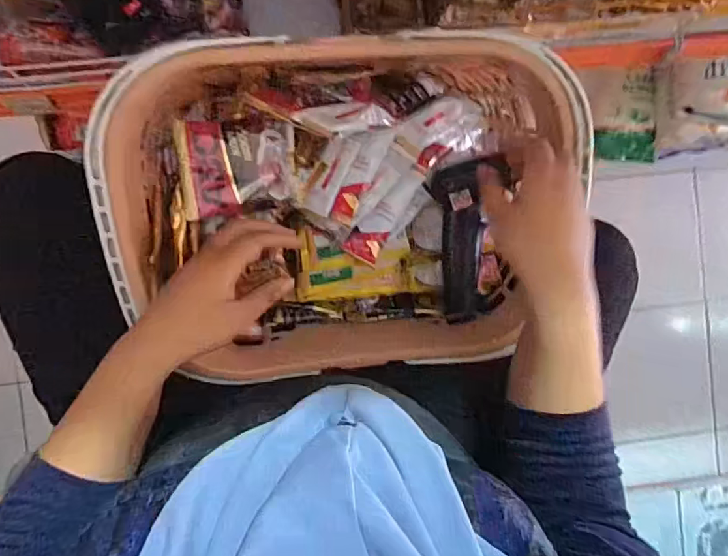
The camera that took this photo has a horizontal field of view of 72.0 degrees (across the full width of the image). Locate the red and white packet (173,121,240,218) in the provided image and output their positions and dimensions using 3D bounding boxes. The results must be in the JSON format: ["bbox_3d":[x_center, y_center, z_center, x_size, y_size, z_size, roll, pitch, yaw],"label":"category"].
[{"bbox_3d":[-0.141,-0.097,0.452,0.048,0.020,0.083,-6,92,-4],"label":"red and white packet"}]

